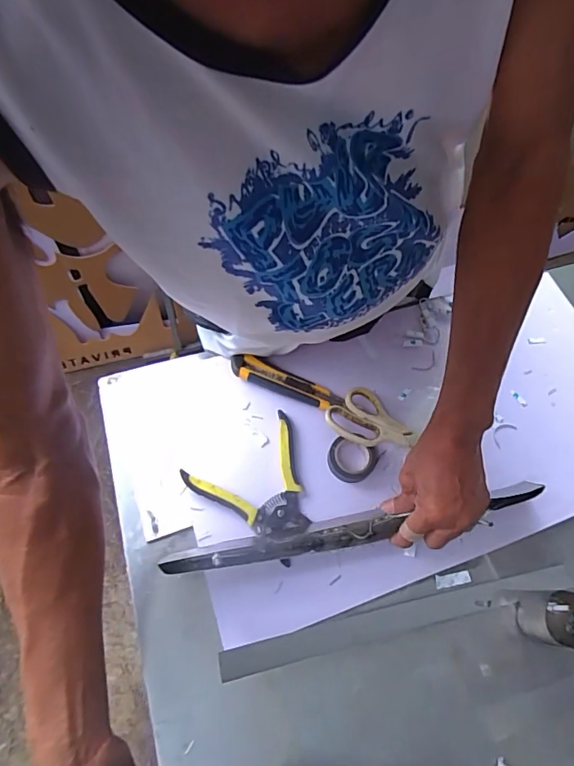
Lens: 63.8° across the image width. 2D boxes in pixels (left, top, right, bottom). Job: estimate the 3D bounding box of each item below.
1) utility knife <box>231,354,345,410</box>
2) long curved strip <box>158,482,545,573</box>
[{"bbox_3d":[0.000,0.001,0.581,0.145,0.024,0.032,21,65,7],"label":"utility knife"},{"bbox_3d":[0.084,0.157,0.502,0.418,0.044,0.031,-10,65,-9],"label":"long curved strip"}]

